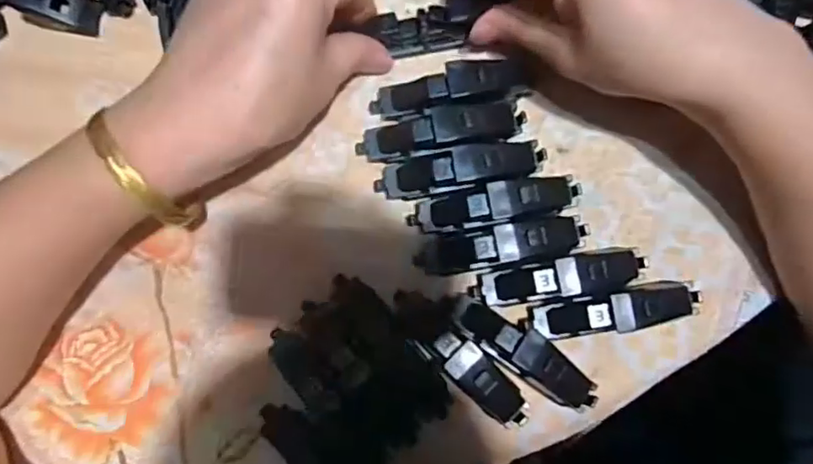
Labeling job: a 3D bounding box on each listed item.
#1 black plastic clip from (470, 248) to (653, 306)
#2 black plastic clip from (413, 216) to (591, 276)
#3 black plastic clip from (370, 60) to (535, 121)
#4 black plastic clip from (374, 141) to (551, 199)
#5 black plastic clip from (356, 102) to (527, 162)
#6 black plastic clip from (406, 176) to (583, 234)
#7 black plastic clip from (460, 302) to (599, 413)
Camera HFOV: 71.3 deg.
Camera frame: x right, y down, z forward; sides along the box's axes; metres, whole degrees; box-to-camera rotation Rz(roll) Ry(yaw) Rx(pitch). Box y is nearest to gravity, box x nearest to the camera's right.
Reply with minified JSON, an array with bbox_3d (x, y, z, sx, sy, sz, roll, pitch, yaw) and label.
[{"bbox_3d":[0.074,0.022,0.271,0.082,0.018,0.019,-12,85,-1],"label":"black plastic clip"},{"bbox_3d":[0.045,0.007,0.274,0.080,0.016,0.019,-9,85,-1],"label":"black plastic clip"},{"bbox_3d":[0.023,-0.071,0.278,0.080,0.021,0.019,-7,85,-1],"label":"black plastic clip"},{"bbox_3d":[0.027,-0.030,0.276,0.082,0.019,0.019,-9,85,-1],"label":"black plastic clip"},{"bbox_3d":[0.017,-0.050,0.278,0.082,0.019,0.019,-11,85,-1],"label":"black plastic clip"},{"bbox_3d":[0.043,-0.012,0.274,0.082,0.019,0.017,-11,85,-1],"label":"black plastic clip"},{"bbox_3d":[0.055,0.056,0.265,0.067,0.023,0.020,34,86,3],"label":"black plastic clip"}]

